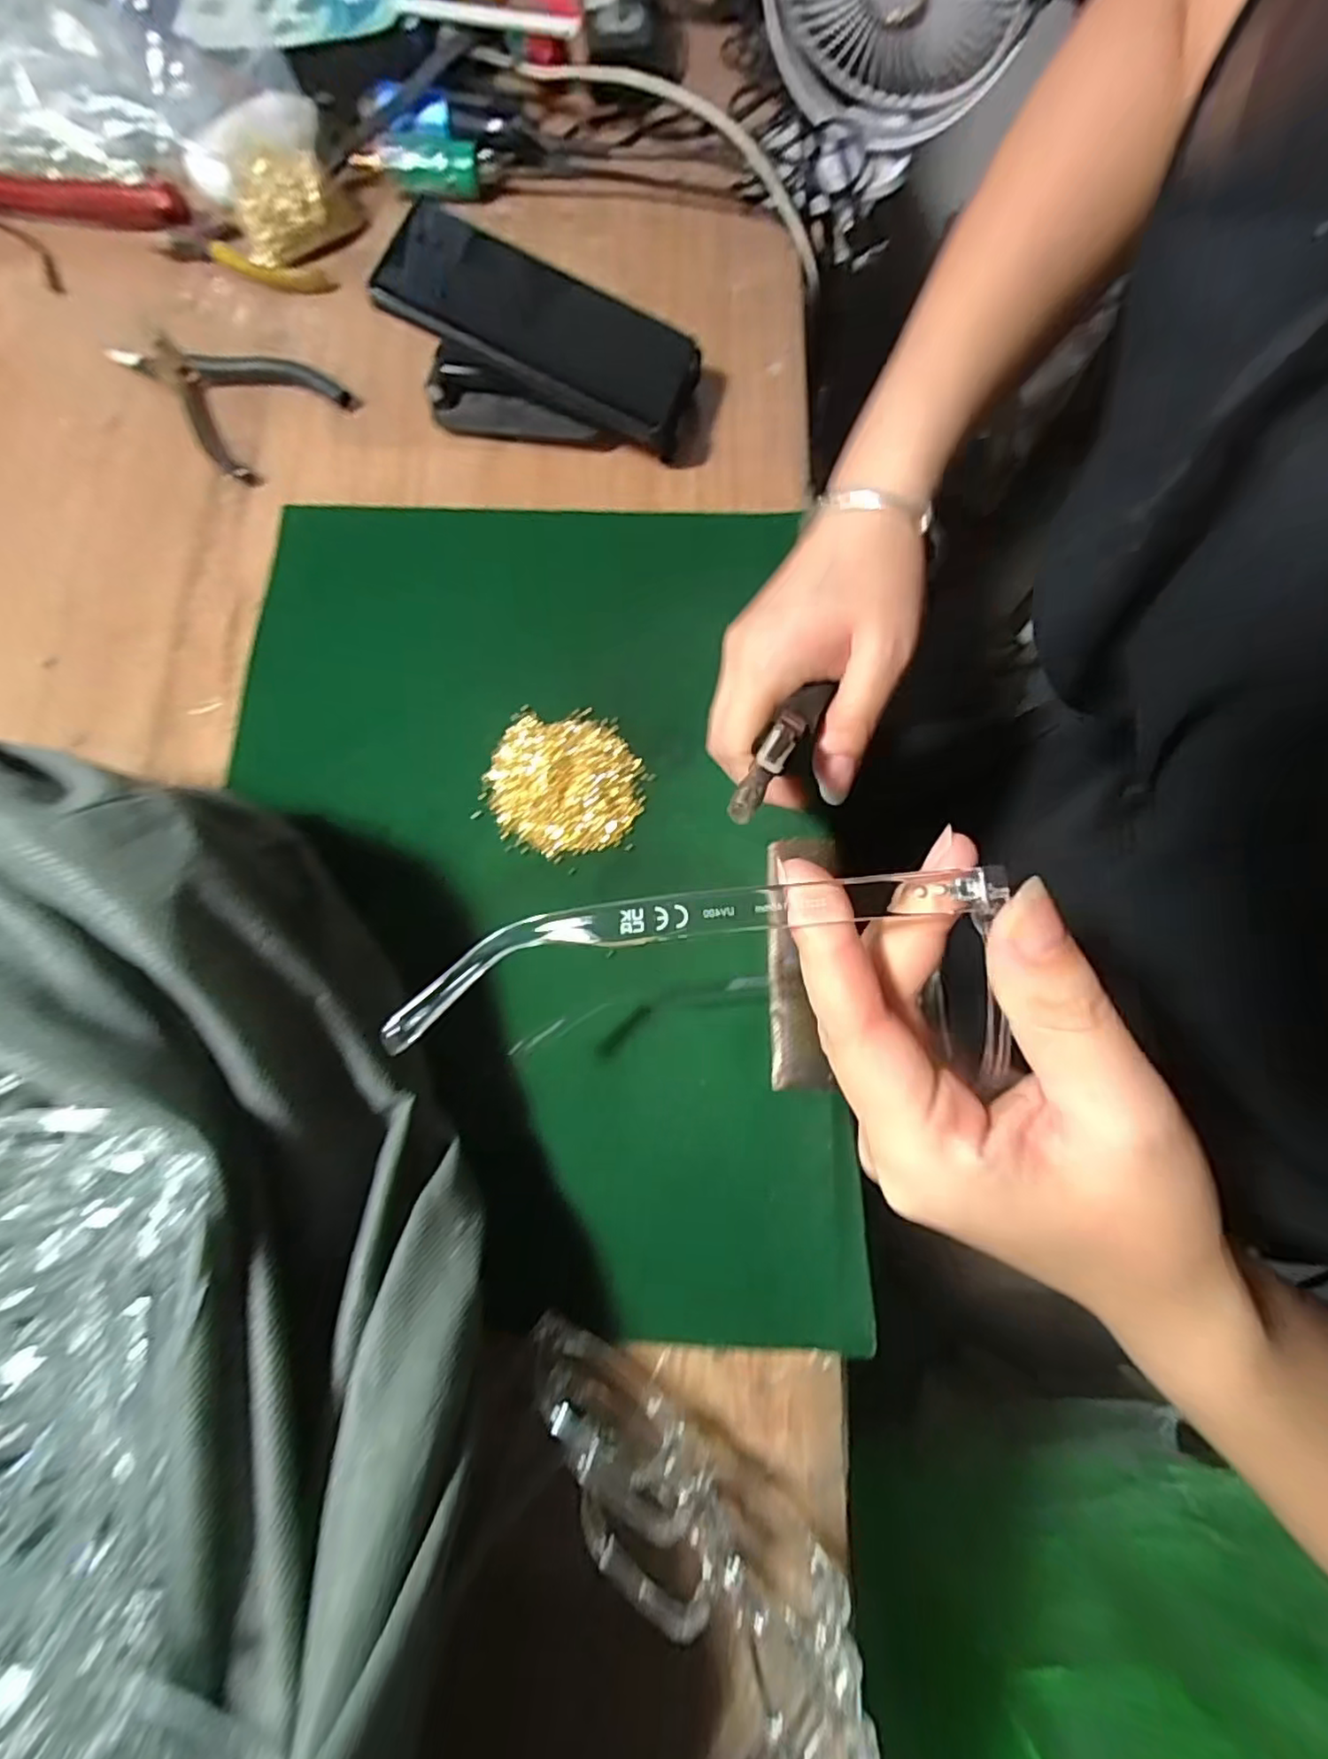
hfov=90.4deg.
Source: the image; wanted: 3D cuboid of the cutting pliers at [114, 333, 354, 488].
[{"bbox_3d":[-0.273,-0.308,0.411,0.139,0.012,0.086,39,78,10],"label":"cutting pliers"}]

